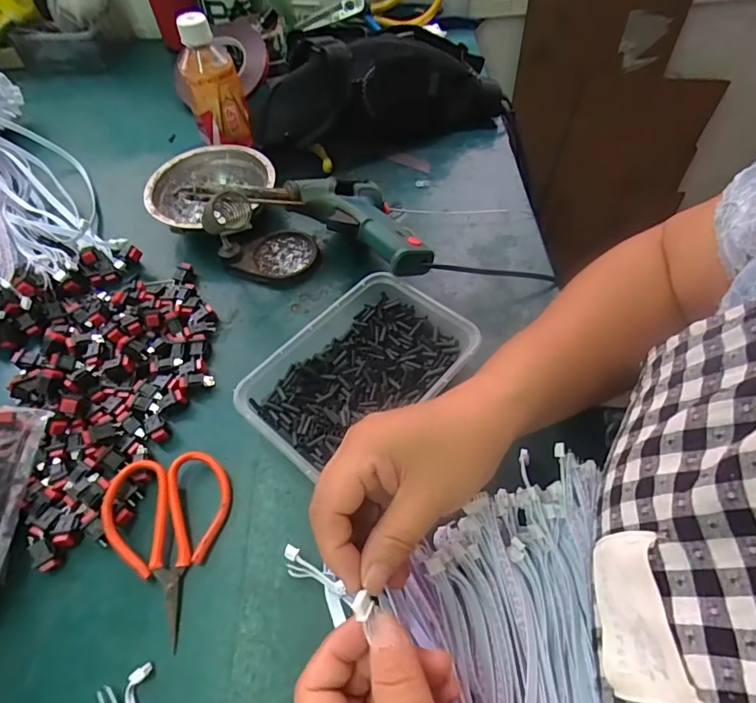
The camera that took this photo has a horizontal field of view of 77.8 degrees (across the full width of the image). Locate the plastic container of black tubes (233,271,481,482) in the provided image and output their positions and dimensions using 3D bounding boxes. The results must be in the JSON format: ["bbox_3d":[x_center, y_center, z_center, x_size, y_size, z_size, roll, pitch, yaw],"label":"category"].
[{"bbox_3d":[-0.013,0.019,0.358,0.116,0.039,0.164,33,63,22],"label":"plastic container of black tubes"}]

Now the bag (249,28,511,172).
[{"bbox_3d":[0.004,-0.281,0.513,0.272,0.117,0.052,-17,57,-10],"label":"bag"}]

